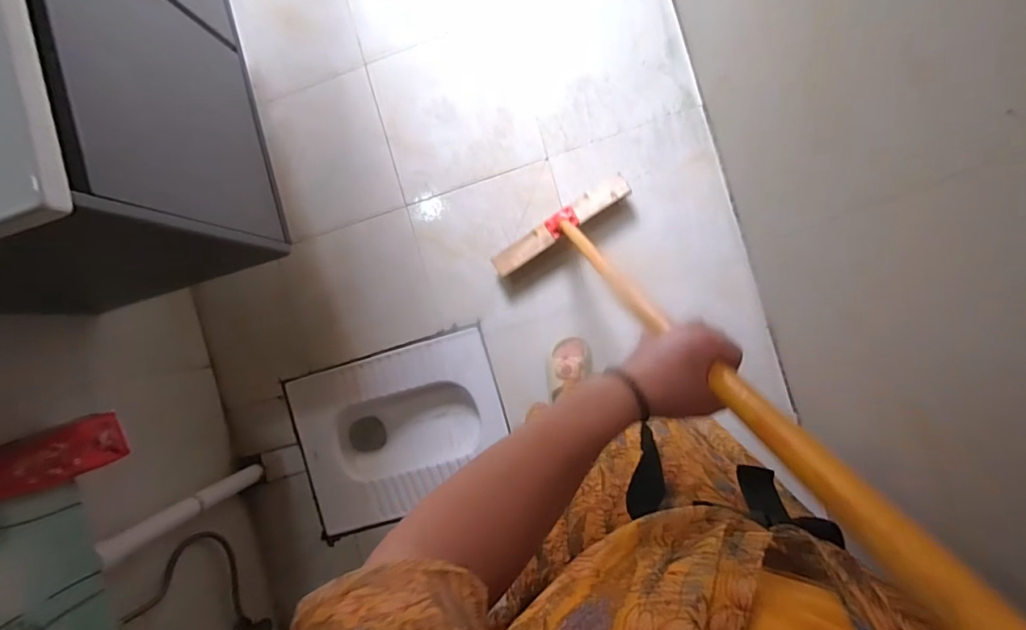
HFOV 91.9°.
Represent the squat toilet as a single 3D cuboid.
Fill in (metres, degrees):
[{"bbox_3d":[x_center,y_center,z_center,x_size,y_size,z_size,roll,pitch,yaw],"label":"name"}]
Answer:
[{"bbox_3d":[-0.304,0.322,1.440,0.580,0.150,0.438,-17,89,8],"label":"squat toilet"}]

